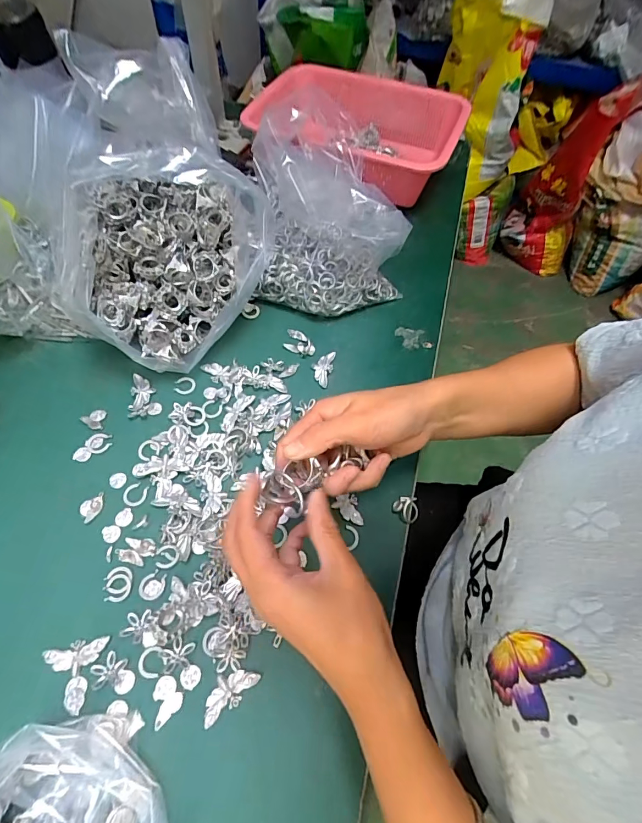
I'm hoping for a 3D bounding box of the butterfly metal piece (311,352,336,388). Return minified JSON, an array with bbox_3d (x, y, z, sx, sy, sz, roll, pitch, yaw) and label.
[{"bbox_3d":[0.002,-0.049,0.469,0.024,0.004,0.046,9,60,2],"label":"butterfly metal piece"}]

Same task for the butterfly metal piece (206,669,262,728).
[{"bbox_3d":[-0.071,0.212,0.312,0.023,0.004,0.046,38,65,17],"label":"butterfly metal piece"}]

